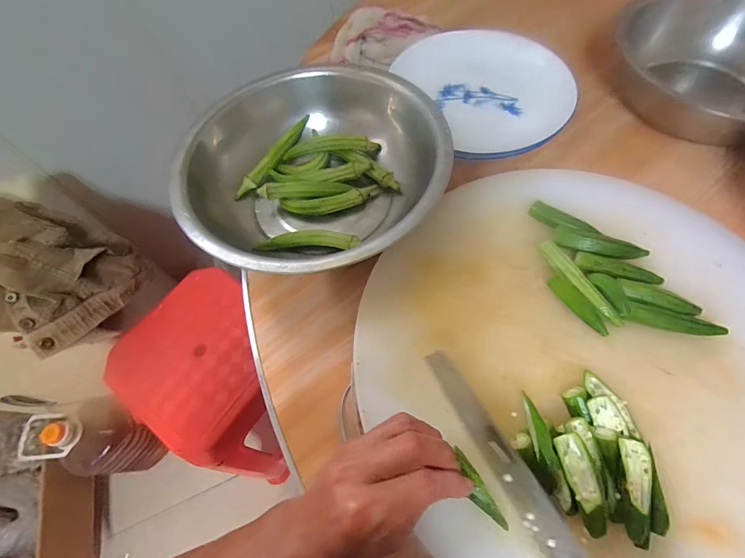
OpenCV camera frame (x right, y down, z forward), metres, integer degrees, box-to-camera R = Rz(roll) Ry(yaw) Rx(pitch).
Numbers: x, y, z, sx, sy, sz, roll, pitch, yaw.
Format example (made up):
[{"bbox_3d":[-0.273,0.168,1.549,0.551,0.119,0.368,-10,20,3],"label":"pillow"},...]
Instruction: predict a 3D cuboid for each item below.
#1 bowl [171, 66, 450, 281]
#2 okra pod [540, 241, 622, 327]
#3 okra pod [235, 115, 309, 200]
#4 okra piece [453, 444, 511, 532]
[{"bbox_3d":[-0.070,-0.112,0.402,0.262,0.089,0.265,-1,65,3],"label":"bowl"},{"bbox_3d":[0.196,0.005,0.333,0.016,0.013,0.098,-28,67,-10],"label":"okra pod"},{"bbox_3d":[-0.124,-0.158,0.449,0.020,0.013,0.146,28,70,15],"label":"okra pod"},{"bbox_3d":[0.080,0.159,0.262,0.014,0.011,0.061,-26,74,-9],"label":"okra piece"}]

